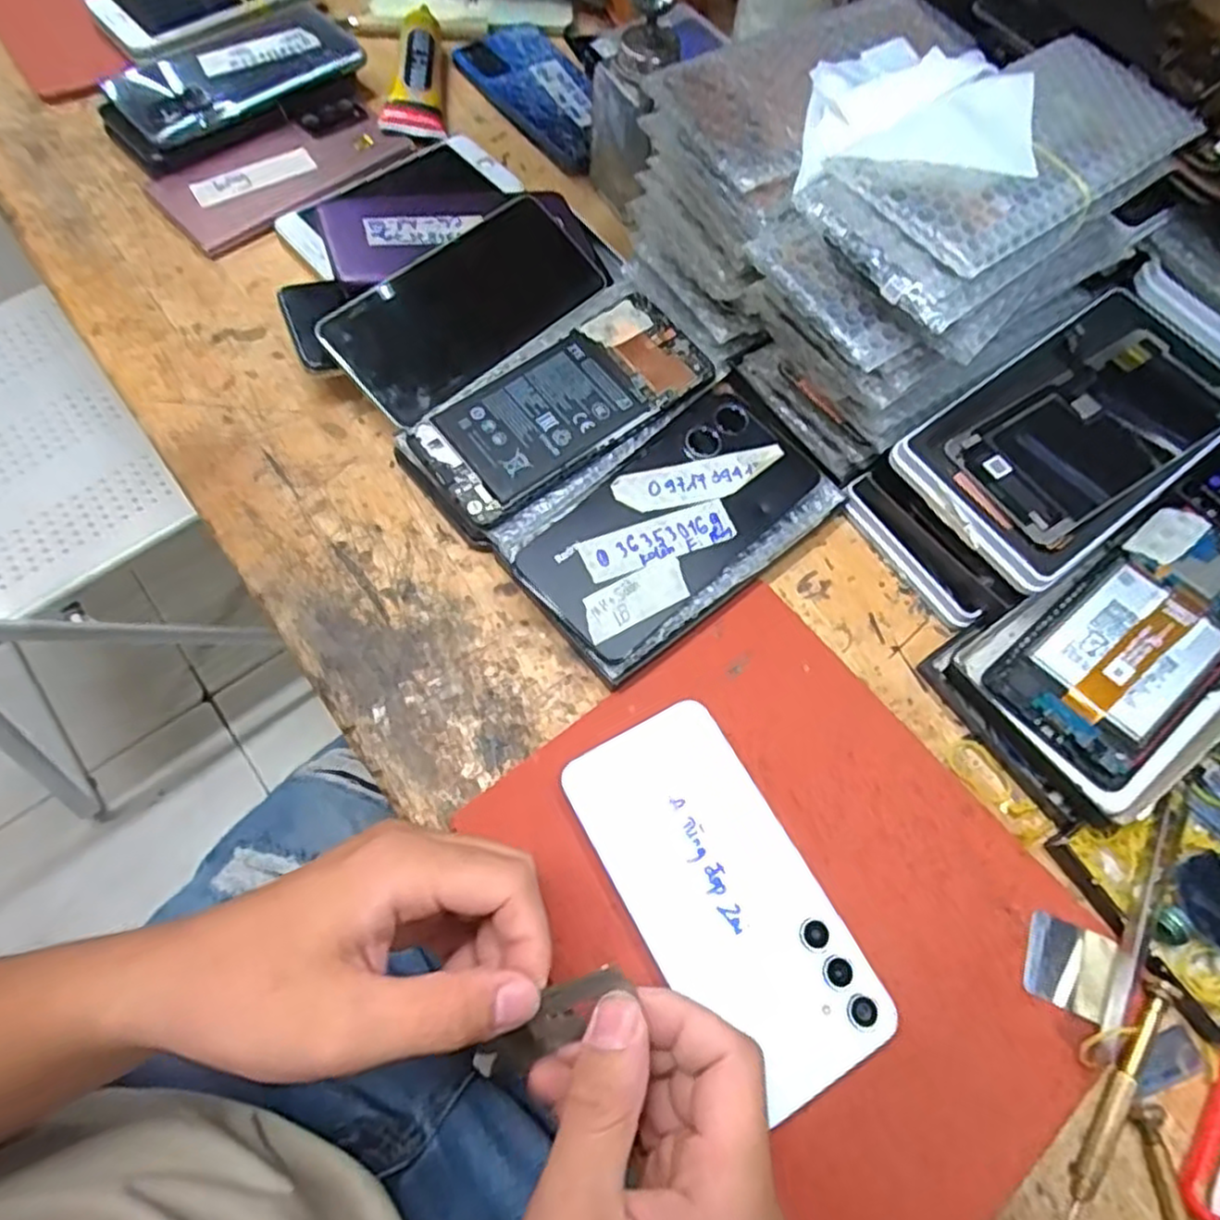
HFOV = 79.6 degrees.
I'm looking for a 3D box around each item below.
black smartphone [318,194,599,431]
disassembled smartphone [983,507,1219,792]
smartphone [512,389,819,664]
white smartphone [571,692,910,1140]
[{"bbox_3d":[-0.081,-0.176,0.426,0.160,0.015,0.077,-43,94,-17],"label":"black smartphone"},{"bbox_3d":[0.260,0.012,0.358,0.155,0.009,0.073,-39,67,-14],"label":"disassembled smartphone"},{"bbox_3d":[0.031,-0.048,0.372,0.155,0.011,0.075,-40,74,-18],"label":"smartphone"},{"bbox_3d":[0.048,0.121,0.314,0.077,0.006,0.157,-27,70,-14],"label":"white smartphone"}]

